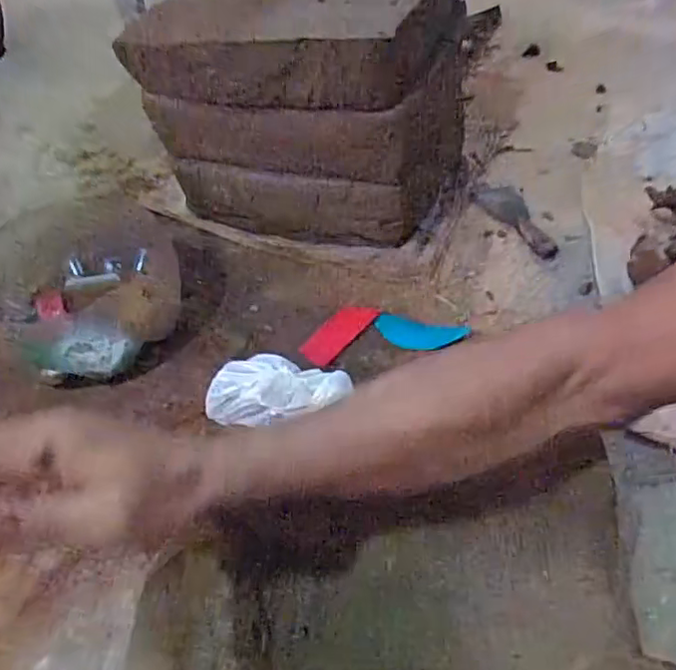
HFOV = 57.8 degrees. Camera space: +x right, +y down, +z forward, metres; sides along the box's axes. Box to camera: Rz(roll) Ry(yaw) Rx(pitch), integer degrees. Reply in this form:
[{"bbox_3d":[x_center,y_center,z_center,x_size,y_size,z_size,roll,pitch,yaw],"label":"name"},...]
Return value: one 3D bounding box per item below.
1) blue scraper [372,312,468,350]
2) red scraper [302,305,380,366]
[{"bbox_3d":[0.101,-0.001,0.757,0.111,0.015,0.049,11,50,16],"label":"blue scraper"},{"bbox_3d":[0.003,-0.005,0.777,0.047,0.009,0.104,39,74,24],"label":"red scraper"}]

